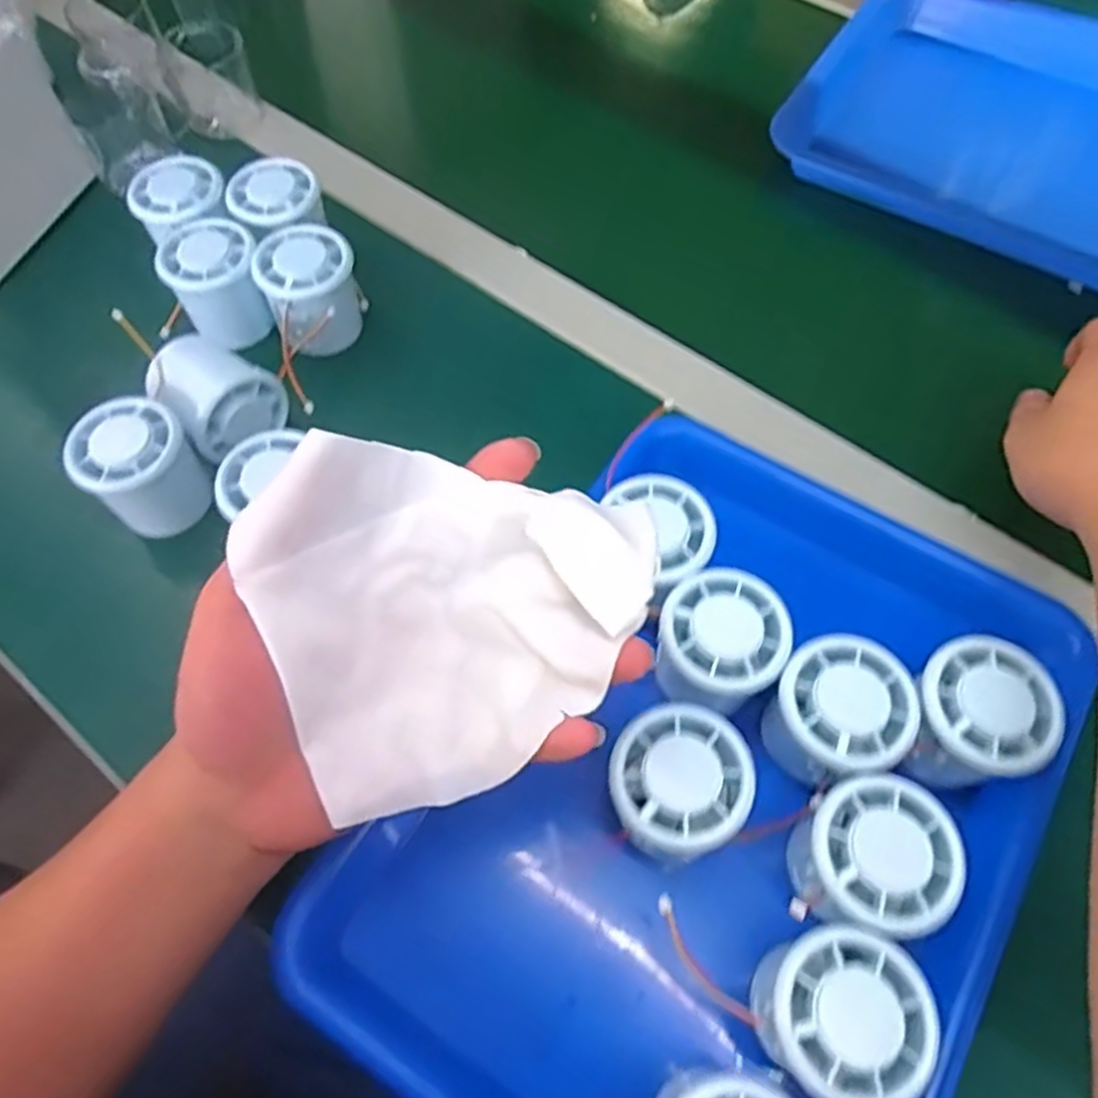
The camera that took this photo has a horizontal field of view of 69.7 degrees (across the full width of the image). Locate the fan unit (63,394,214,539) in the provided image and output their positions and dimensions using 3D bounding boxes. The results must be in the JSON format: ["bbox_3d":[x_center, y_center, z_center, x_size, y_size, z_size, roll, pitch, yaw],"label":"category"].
[{"bbox_3d":[-0.217,-0.041,0.427,0.054,0.062,0.052,0,62,0],"label":"fan unit"}]

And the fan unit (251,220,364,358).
[{"bbox_3d":[-0.144,-0.156,0.481,0.059,0.054,0.065,-27,65,-14],"label":"fan unit"}]

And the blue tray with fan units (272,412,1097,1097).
[{"bbox_3d":[0.077,0.101,0.355,0.250,0.079,0.346,29,66,15],"label":"blue tray with fan units"}]

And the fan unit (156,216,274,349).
[{"bbox_3d":[-0.204,-0.165,0.488,0.051,0.052,0.056,-23,64,-11],"label":"fan unit"}]

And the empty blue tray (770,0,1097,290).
[{"bbox_3d":[0.363,-0.307,0.584,0.327,0.051,0.248,31,66,16],"label":"empty blue tray"}]

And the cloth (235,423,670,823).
[{"bbox_3d":[-0.043,0.034,0.284,0.135,0.023,0.127,14,96,2],"label":"cloth"}]

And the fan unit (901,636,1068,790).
[{"bbox_3d":[0.187,0.075,0.351,0.057,0.046,0.055,0,62,0],"label":"fan unit"}]

